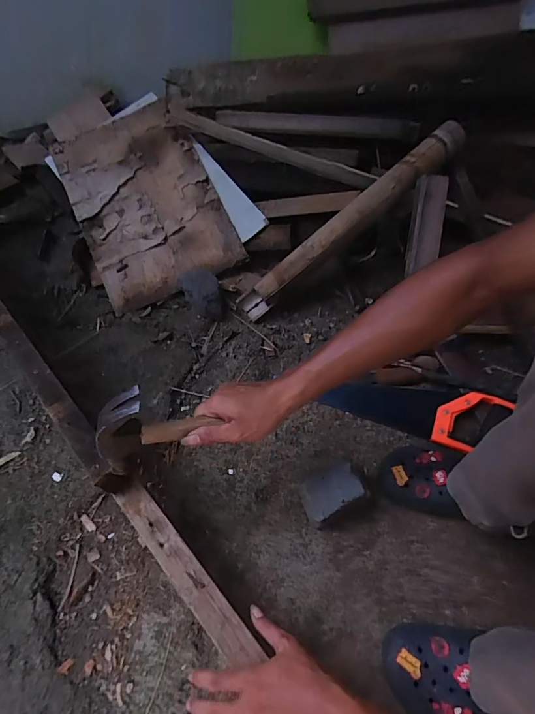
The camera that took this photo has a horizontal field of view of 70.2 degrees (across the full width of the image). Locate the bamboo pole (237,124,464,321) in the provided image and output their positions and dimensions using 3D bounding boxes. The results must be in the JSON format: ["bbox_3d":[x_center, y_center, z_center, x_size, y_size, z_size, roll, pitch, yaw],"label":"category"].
[{"bbox_3d":[0.171,-0.283,0.802,0.574,0.065,0.067,-39,61,4],"label":"bamboo pole"}]

